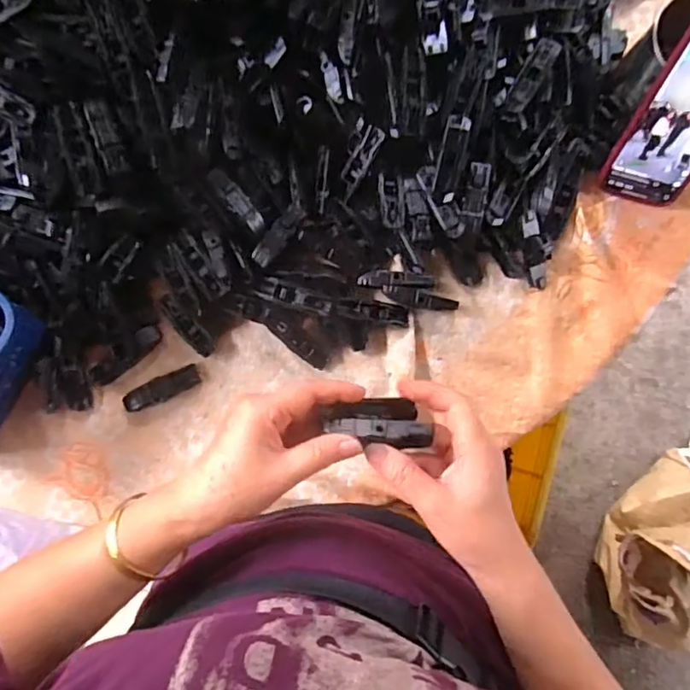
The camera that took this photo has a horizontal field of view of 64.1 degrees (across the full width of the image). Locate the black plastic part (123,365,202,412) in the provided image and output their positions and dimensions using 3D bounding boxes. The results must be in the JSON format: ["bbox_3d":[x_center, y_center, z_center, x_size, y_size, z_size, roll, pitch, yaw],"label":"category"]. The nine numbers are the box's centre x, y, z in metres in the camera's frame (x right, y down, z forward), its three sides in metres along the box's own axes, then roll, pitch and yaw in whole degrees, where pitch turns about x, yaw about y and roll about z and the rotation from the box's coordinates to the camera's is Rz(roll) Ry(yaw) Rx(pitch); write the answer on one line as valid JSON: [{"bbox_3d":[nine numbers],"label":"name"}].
[{"bbox_3d":[-0.170,0.042,0.513,0.071,0.013,0.021,-28,87,-2],"label":"black plastic part"}]

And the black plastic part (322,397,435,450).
[{"bbox_3d":[0.022,0.050,0.368,0.071,0.022,0.030,8,86,-3],"label":"black plastic part"}]

